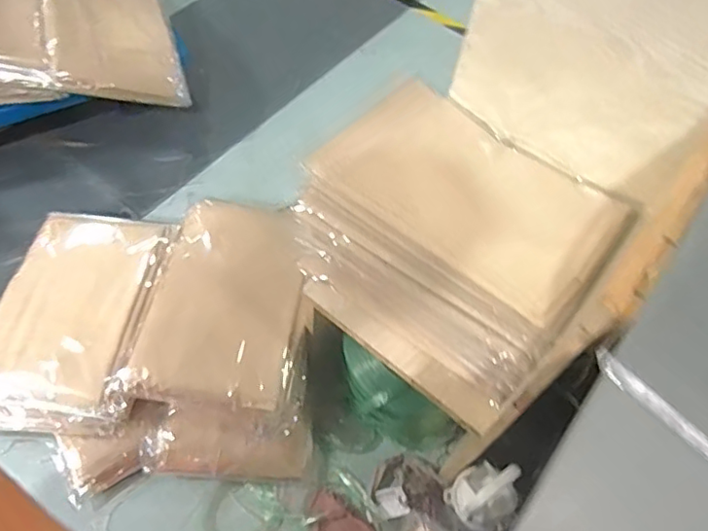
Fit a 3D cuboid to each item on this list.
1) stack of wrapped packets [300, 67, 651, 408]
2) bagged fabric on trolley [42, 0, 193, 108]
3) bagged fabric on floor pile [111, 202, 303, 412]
[{"bbox_3d":[0.137,-0.044,0.836,0.381,0.190,0.294,39,63,18],"label":"stack of wrapped packets"},{"bbox_3d":[-0.540,-0.512,1.281,0.271,0.075,0.363,-10,69,-31],"label":"bagged fabric on trolley"},{"bbox_3d":[-0.239,0.063,1.040,0.281,0.061,0.383,9,58,1],"label":"bagged fabric on floor pile"}]

